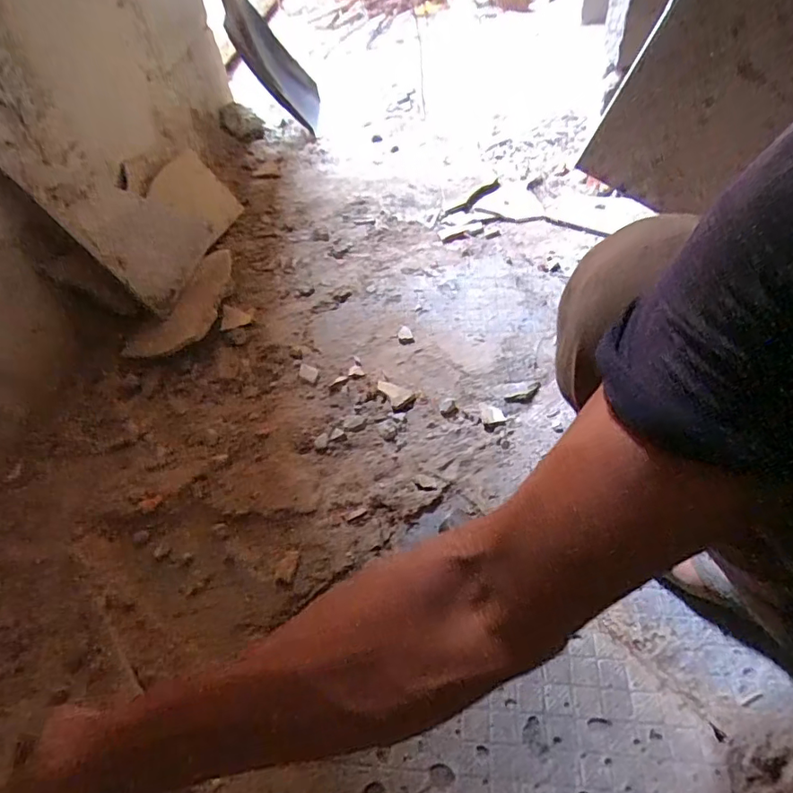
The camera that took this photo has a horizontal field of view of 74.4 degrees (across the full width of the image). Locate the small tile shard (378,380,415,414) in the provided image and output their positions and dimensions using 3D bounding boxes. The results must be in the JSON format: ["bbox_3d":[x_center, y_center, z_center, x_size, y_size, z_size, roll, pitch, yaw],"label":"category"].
[{"bbox_3d":[0.001,-0.005,0.737,0.040,0.010,0.069,-23,53,-13],"label":"small tile shard"}]

